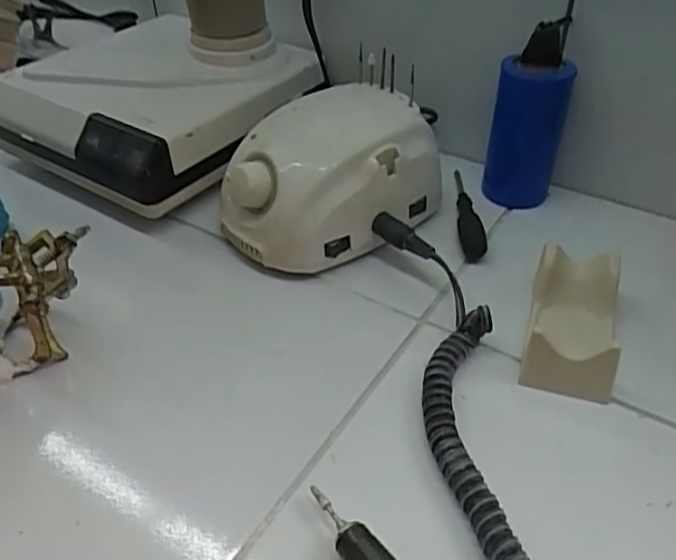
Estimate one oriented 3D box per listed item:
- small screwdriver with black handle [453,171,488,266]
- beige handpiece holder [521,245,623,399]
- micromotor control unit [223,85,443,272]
[{"bbox_3d":[0.095,-0.051,0.456,0.018,0.013,0.109,2,41,5],"label":"small screwdriver with black handle"},{"bbox_3d":[0.131,0.022,0.351,0.045,0.031,0.082,12,43,15],"label":"beige handpiece holder"},{"bbox_3d":[-0.008,-0.069,0.430,0.102,0.088,0.136,32,51,33],"label":"micromotor control unit"}]

